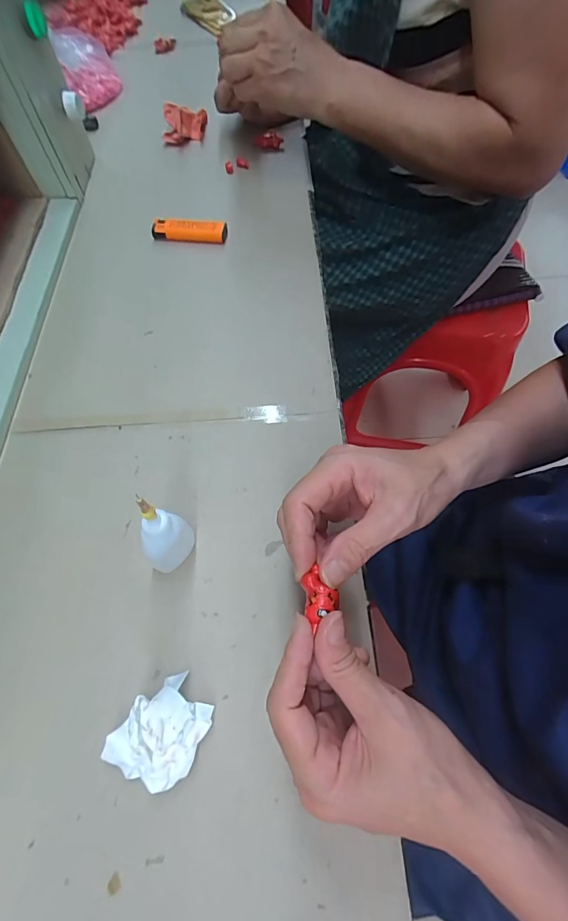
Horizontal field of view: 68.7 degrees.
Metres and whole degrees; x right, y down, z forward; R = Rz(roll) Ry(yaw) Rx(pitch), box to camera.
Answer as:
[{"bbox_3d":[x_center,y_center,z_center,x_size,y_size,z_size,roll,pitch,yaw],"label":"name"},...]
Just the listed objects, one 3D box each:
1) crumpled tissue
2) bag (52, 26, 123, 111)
[{"bbox_3d":[-0.071,0.160,0.243,0.045,0.027,0.056,36,69,18],"label":"crumpled tissue"},{"bbox_3d":[-0.278,-0.560,0.592,0.071,0.056,0.105,-21,64,-10],"label":"bag"}]

